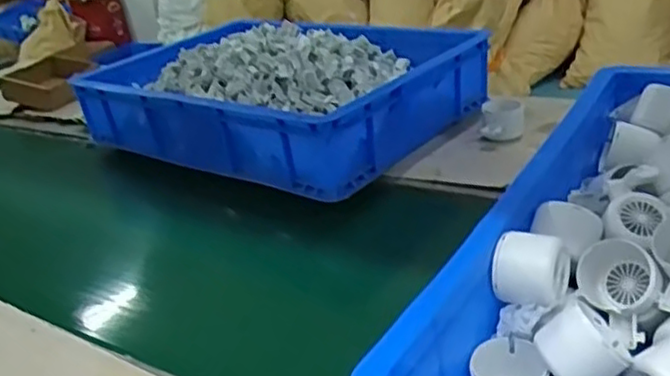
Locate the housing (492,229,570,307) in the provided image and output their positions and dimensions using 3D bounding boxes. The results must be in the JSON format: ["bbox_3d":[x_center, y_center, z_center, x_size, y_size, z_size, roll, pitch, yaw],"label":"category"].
[{"bbox_3d":[0.157,0.066,0.558,0.056,0.052,0.050,4,30,25],"label":"housing"}]

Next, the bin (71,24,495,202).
[{"bbox_3d":[-0.091,-0.166,1.121,0.567,0.151,0.413,11,33,34],"label":"bin"}]

